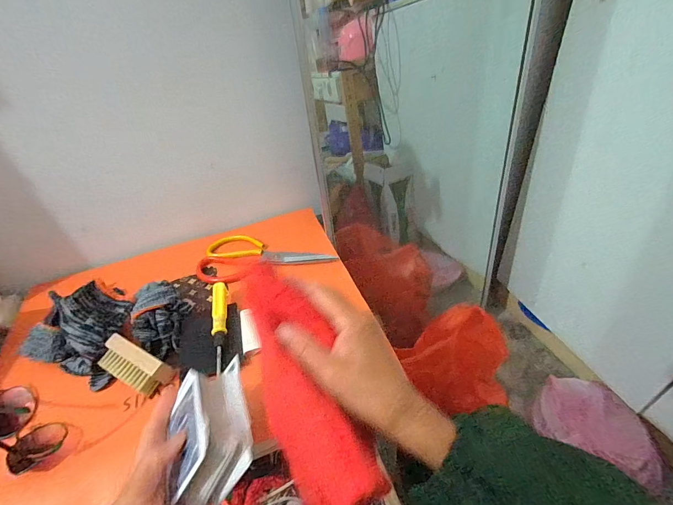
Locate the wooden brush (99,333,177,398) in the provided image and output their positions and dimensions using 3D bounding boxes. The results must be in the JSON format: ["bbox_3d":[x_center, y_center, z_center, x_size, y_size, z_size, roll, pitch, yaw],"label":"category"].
[{"bbox_3d":[-0.244,0.141,0.411,0.097,0.036,0.040,14,44,23],"label":"wooden brush"}]

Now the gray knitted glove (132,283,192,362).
[{"bbox_3d":[-0.237,0.085,0.461,0.069,0.037,0.110,-16,41,-11],"label":"gray knitted glove"}]

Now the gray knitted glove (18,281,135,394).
[{"bbox_3d":[-0.330,0.096,0.440,0.129,0.081,0.106,10,43,19],"label":"gray knitted glove"}]

